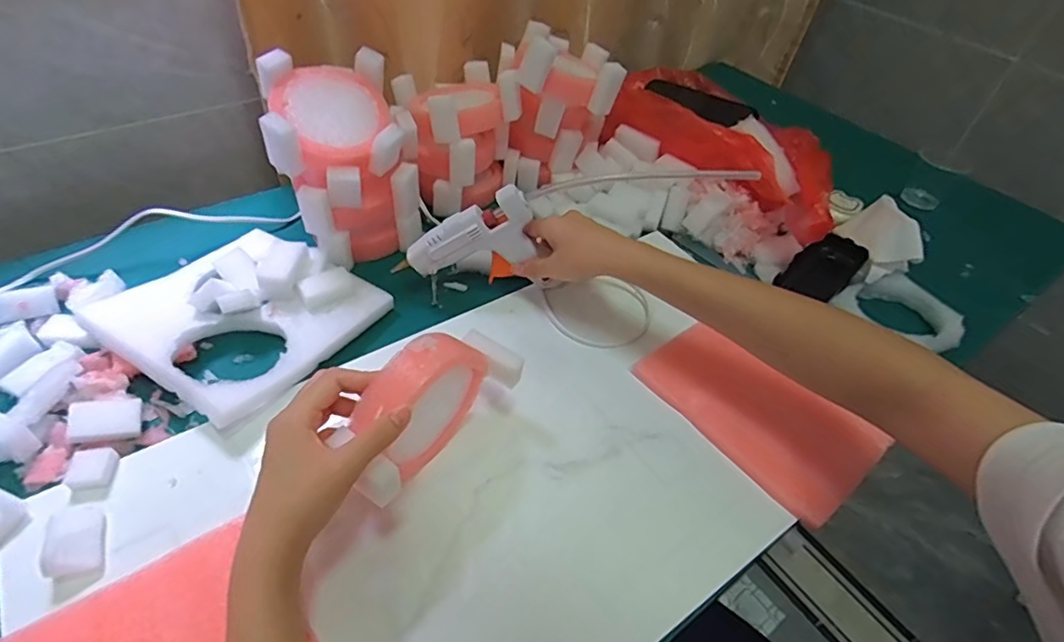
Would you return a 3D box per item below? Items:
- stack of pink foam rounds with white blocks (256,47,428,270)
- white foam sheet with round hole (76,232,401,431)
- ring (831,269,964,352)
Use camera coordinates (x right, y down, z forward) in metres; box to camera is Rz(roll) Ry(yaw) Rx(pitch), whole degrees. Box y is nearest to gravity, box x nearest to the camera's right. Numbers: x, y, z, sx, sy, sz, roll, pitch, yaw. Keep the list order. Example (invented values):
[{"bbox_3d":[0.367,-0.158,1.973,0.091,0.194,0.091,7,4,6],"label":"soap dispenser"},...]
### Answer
[{"bbox_3d":[-0.169,-0.147,0.514,0.123,0.149,0.103,-10,49,-14],"label":"stack of pink foam rounds with white blocks"},{"bbox_3d":[-0.248,-0.014,0.474,0.178,0.020,0.175,26,50,18],"label":"white foam sheet with round hole"},{"bbox_3d":[0.361,-0.006,0.540,0.093,0.027,0.098,3,47,-3],"label":"ring"}]

